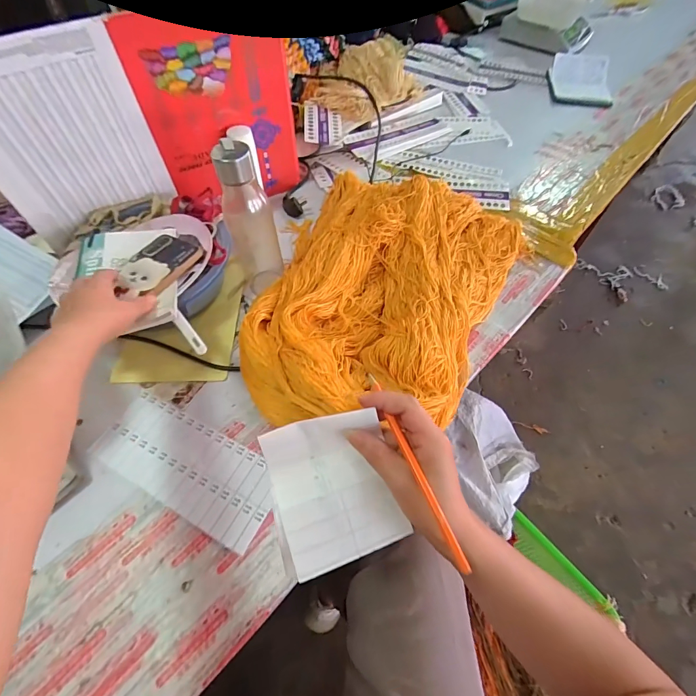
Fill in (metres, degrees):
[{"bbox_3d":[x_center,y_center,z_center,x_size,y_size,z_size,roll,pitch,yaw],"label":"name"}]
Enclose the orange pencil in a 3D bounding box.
[{"bbox_3d":[0.051,0.089,0.294,0.007,0.005,0.157,-19,62,-12],"label":"orange pencil"}]

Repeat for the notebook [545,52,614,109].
[{"bbox_3d":[0.608,-0.703,0.960,0.149,0.045,0.200,9,59,5],"label":"notebook"}]

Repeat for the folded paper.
[{"bbox_3d":[-0.011,0.117,0.306,0.096,0.016,0.119,-17,81,-8],"label":"folded paper"}]

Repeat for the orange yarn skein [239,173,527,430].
[{"bbox_3d":[0.045,-0.102,0.564,0.347,0.079,0.493,26,62,14],"label":"orange yarn skein"}]

